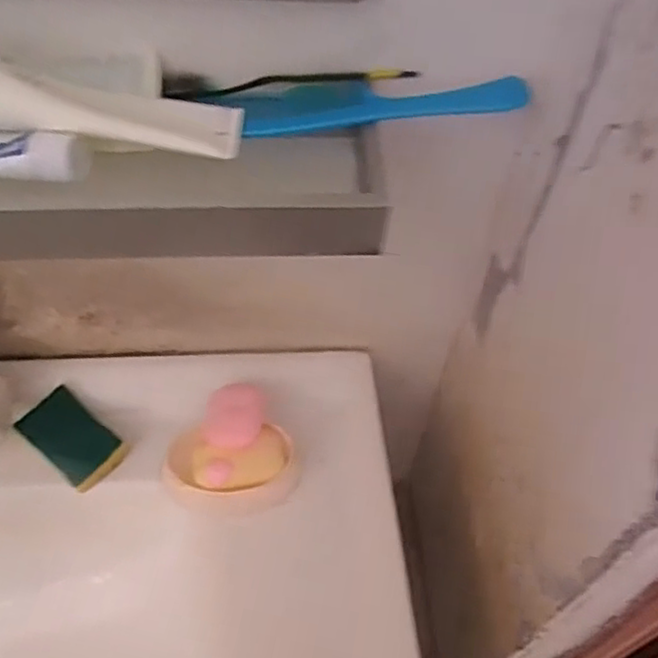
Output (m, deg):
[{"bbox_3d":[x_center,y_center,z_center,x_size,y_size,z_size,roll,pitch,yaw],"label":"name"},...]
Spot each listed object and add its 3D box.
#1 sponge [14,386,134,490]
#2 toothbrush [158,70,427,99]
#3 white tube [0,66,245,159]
[{"bbox_3d":[-0.241,0.103,0.635,0.098,0.018,0.056,34,57,21],"label":"sponge"},{"bbox_3d":[-0.025,-0.167,0.454,0.168,0.014,0.015,-4,52,-7],"label":"toothbrush"},{"bbox_3d":[-0.141,-0.132,0.400,0.176,0.027,0.059,5,50,-17],"label":"white tube"}]

